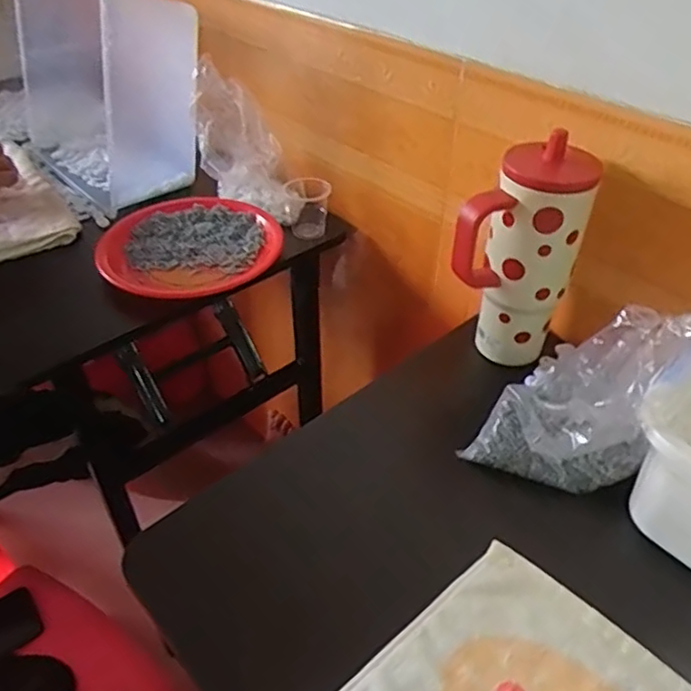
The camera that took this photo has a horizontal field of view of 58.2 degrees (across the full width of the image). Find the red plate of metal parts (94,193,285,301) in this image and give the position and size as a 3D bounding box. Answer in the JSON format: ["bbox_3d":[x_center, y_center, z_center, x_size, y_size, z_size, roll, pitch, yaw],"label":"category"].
[{"bbox_3d":[-0.202,-0.134,0.816,0.228,0.033,0.214,0,41,0],"label":"red plate of metal parts"}]

